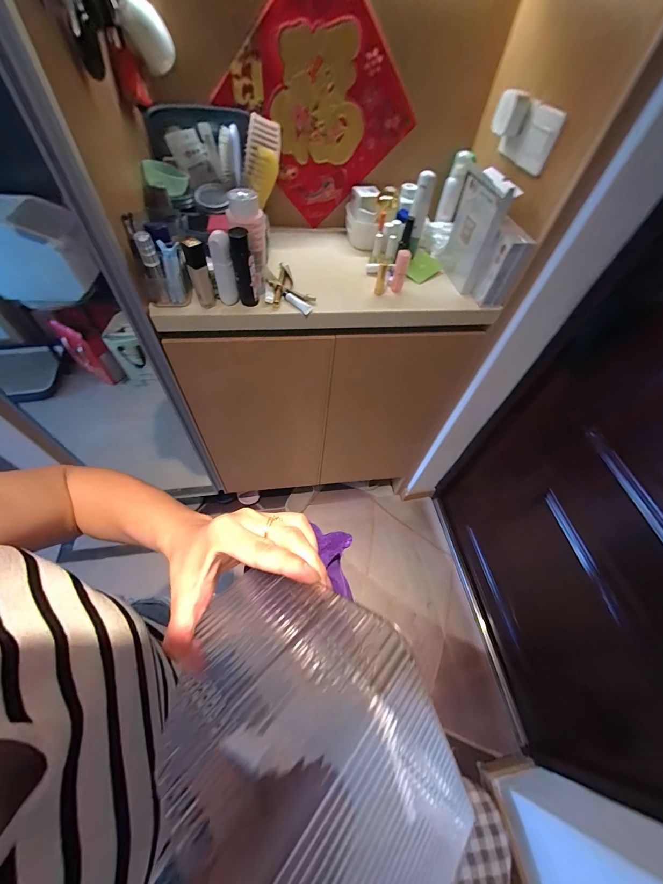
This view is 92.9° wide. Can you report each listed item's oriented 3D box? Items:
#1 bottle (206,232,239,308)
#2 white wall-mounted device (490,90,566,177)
[{"bbox_3d":[-0.211,-0.331,0.618,0.036,0.138,0.029,-20,59,-18],"label":"bottle"},{"bbox_3d":[0.370,-0.599,0.614,0.059,0.092,0.160,-2,56,-7],"label":"white wall-mounted device"}]

